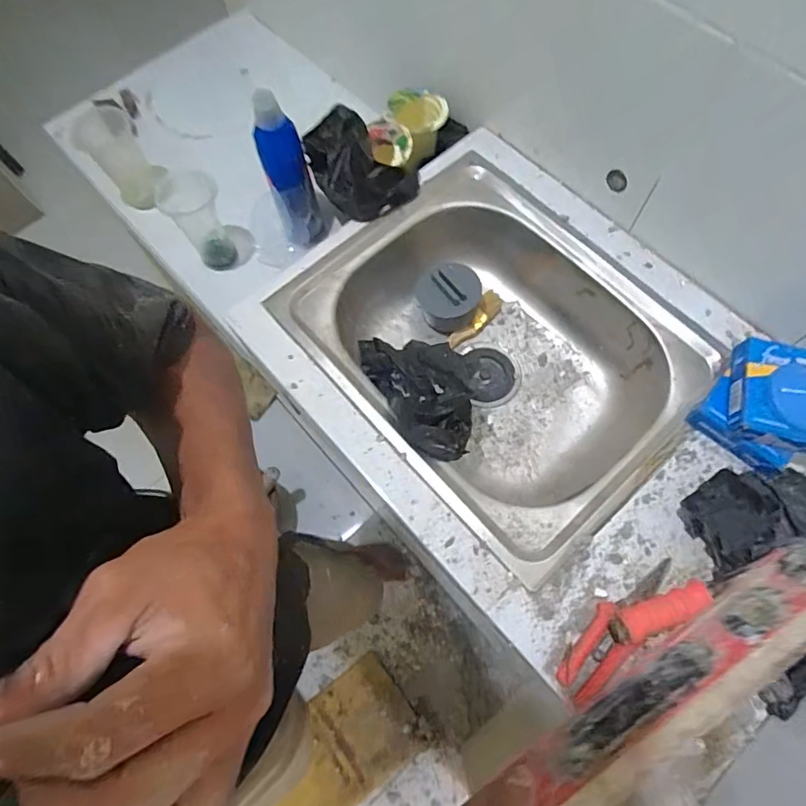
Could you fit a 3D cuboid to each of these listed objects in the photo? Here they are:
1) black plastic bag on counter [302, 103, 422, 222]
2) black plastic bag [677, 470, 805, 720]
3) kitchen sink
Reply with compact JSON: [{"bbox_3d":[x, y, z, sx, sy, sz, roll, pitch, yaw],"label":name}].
[{"bbox_3d":[-0.074,-0.353,0.732,0.123,0.069,0.184,-36,73,-11],"label":"black plastic bag on counter"},{"bbox_3d":[0.406,0.176,0.514,0.148,0.071,0.220,-12,70,-3],"label":"black plastic bag"},{"bbox_3d":[0.127,-0.068,0.718,0.394,0.147,0.493,-40,73,-12],"label":"kitchen sink"}]

